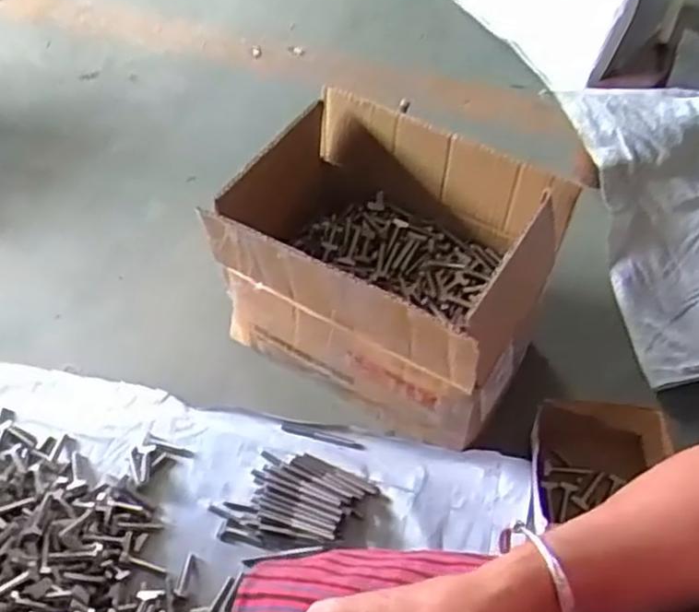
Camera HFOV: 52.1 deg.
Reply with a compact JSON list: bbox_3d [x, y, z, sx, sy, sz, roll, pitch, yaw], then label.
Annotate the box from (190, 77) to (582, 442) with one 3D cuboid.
[{"bbox_3d":[0.040,-0.058,0.845,0.362,0.224,0.256,25,59,22],"label":"box"}]

